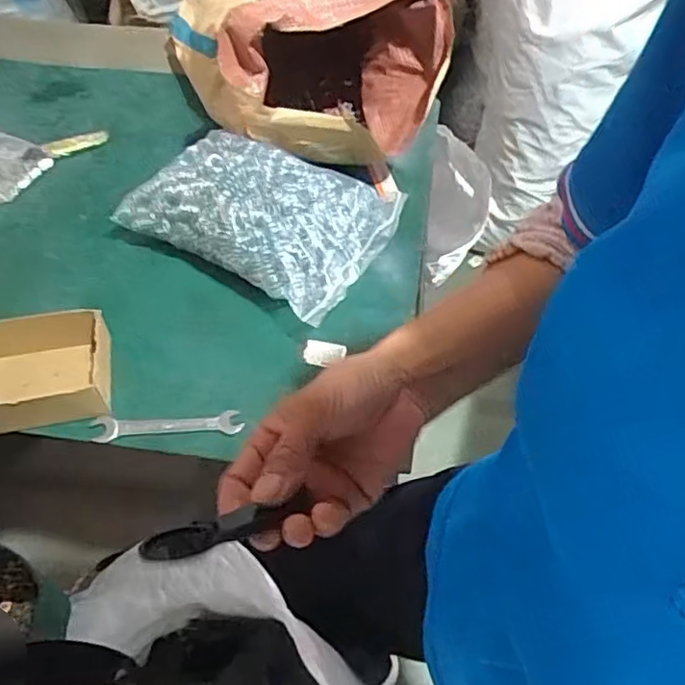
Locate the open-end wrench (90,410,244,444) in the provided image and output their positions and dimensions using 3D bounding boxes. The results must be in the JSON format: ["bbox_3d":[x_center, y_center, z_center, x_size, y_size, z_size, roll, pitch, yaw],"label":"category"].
[{"bbox_3d":[-0.161,0.075,0.585,0.130,0.012,0.023,-7,55,-3],"label":"open-end wrench"}]

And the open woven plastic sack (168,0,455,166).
[{"bbox_3d":[-0.050,-0.379,0.810,0.278,0.233,0.333,-23,58,-14],"label":"open woven plastic sack"}]

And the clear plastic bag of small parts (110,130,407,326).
[{"bbox_3d":[-0.082,-0.147,0.686,0.243,0.086,0.183,26,60,18],"label":"clear plastic bag of small parts"}]

